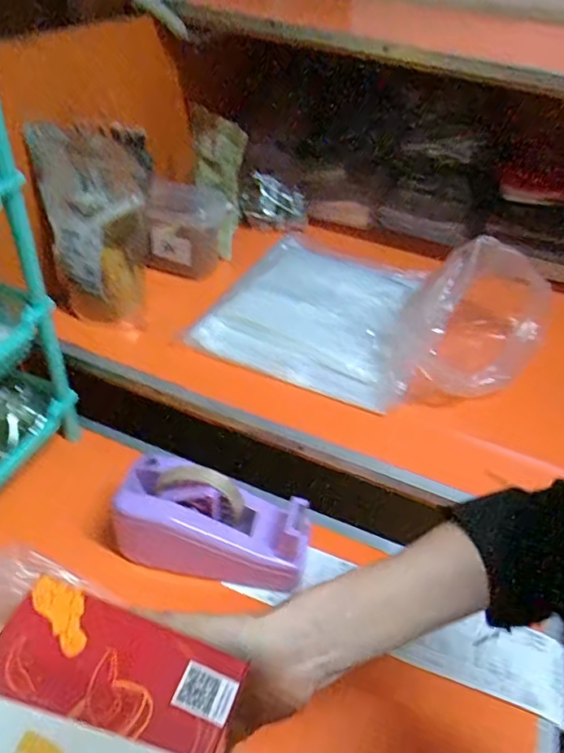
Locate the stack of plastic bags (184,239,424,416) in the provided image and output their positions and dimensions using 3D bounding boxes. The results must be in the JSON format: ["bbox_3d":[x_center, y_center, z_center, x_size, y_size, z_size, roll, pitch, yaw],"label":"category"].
[{"bbox_3d":[0.063,-0.097,0.768,0.266,0.031,0.292,20,43,16],"label":"stack of plastic bags"}]

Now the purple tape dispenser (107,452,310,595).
[{"bbox_3d":[-0.066,0.151,0.568,0.199,0.099,0.080,11,41,5],"label":"purple tape dispenser"}]

